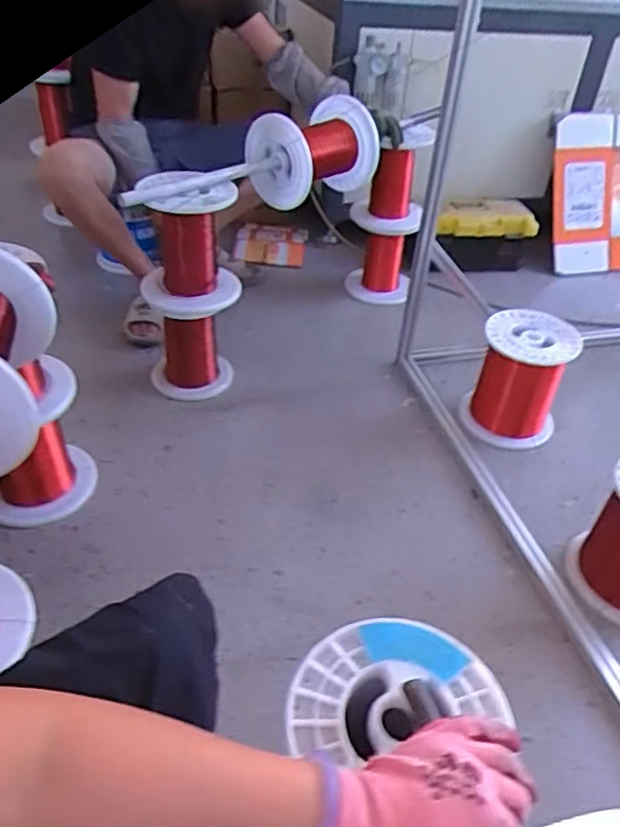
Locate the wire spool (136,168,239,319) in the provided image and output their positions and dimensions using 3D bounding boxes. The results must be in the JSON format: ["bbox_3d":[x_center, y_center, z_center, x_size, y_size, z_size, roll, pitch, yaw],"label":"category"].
[{"bbox_3d":[-0.280,-0.385,1.418,0.221,0.280,0.240,-6,42,-12],"label":"wire spool"}]

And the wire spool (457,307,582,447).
[{"bbox_3d":[0.470,-0.079,1.418,0.198,0.255,0.192,2,41,-1],"label":"wire spool"}]

